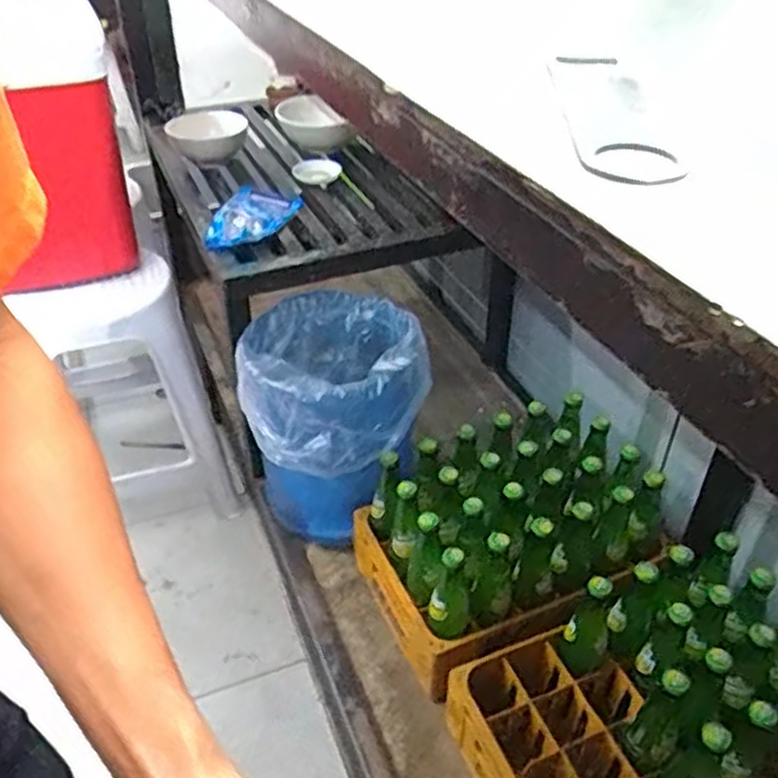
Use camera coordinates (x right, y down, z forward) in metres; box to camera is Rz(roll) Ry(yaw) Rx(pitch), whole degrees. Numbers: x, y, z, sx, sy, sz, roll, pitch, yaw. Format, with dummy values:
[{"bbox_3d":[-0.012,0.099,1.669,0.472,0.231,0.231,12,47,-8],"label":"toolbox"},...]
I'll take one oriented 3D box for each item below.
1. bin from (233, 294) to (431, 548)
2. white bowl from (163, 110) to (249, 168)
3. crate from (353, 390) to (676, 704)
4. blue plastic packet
[{"bbox_3d":[-0.083,0.049,1.151,0.260,0.296,0.312,-2,38,-3],"label":"bin"},{"bbox_3d":[-0.336,-0.484,1.421,0.135,0.059,0.131,27,45,30],"label":"white bowl"},{"bbox_3d":[0.166,0.206,1.081,0.377,0.235,0.299,-16,41,-21],"label":"crate"},{"bbox_3d":[-0.229,-0.284,1.211,0.127,0.035,0.206,10,39,12],"label":"blue plastic packet"}]

